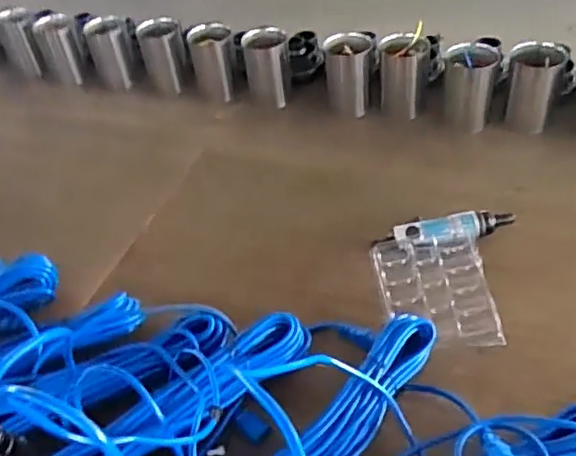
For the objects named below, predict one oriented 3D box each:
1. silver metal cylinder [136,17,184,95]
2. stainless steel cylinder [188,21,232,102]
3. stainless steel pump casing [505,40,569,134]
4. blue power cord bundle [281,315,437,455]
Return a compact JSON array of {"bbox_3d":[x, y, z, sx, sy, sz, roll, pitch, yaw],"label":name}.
[{"bbox_3d":[-0.273,-0.375,1.325,0.093,0.148,0.098,-14,43,-7],"label":"silver metal cylinder"},{"bbox_3d":[-0.151,-0.354,1.286,0.088,0.123,0.091,16,48,24],"label":"stainless steel cylinder"},{"bbox_3d":[0.430,-0.249,1.079,0.092,0.134,0.081,17,48,25],"label":"stainless steel pump casing"},{"bbox_3d":[0.049,0.213,0.668,0.075,0.060,0.334,30,54,34],"label":"blue power cord bundle"}]

